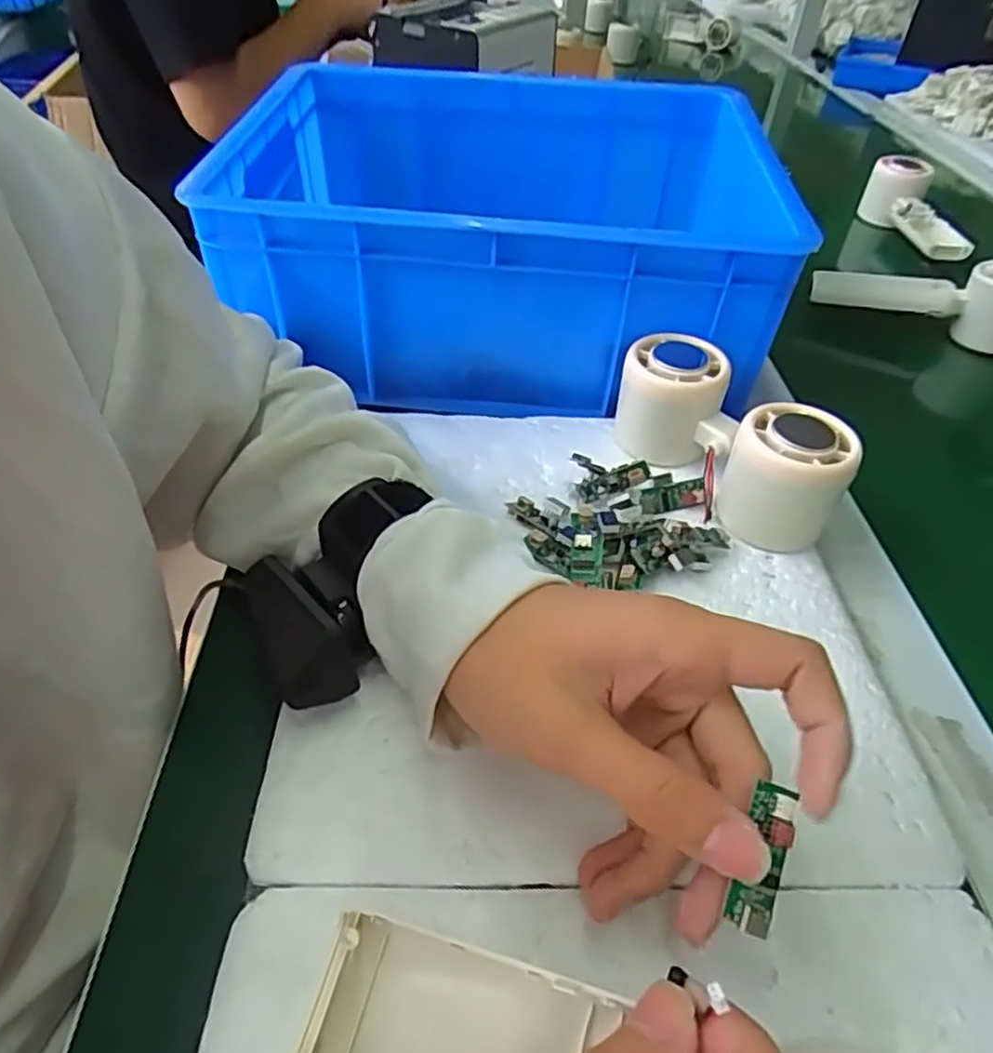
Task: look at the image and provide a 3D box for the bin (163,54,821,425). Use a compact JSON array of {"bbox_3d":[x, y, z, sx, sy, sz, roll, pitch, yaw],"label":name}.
[{"bbox_3d":[0.004,-0.205,0.492,0.329,0.133,0.262,4,43,1],"label":"bin"}]

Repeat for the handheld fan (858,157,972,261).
[{"bbox_3d":[0.411,-0.309,0.697,0.051,0.059,0.145,2,43,-1],"label":"handheld fan"}]

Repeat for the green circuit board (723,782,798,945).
[{"bbox_3d":[0.075,0.093,0.198,0.012,0.004,0.039,19,76,13],"label":"green circuit board"}]

